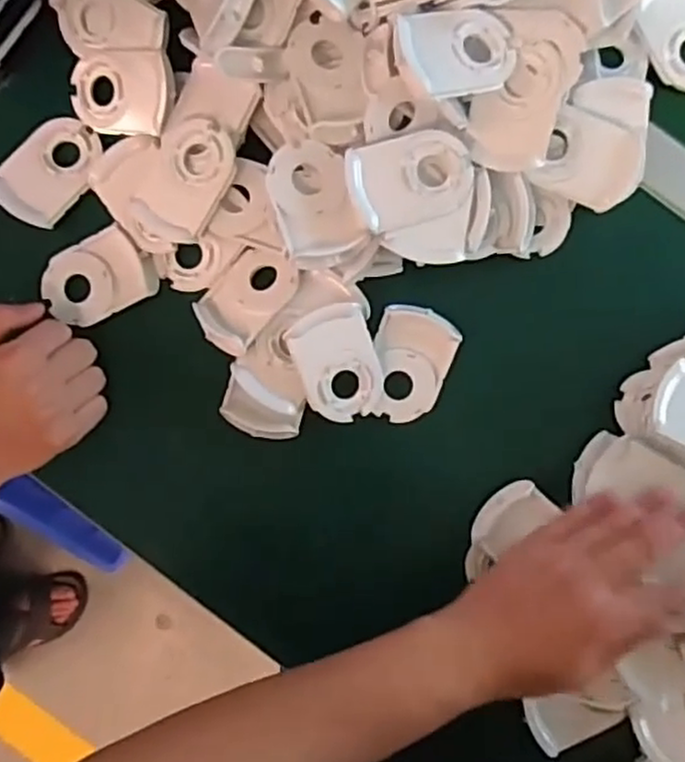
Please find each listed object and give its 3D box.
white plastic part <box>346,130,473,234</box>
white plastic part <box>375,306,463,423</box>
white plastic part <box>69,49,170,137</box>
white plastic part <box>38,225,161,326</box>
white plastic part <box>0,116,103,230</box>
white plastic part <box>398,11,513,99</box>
[{"bbox_3d":[0.045,-0.134,0.462,0.079,0.012,0.057,-17,90,1],"label":"white plastic part"},{"bbox_3d":[0.050,-0.012,0.521,0.056,0.008,0.082,18,90,1],"label":"white plastic part"},{"bbox_3d":[-0.162,-0.210,0.518,0.077,0.026,0.054,7,90,1],"label":"white plastic part"},{"bbox_3d":[-0.183,-0.076,0.526,0.081,0.016,0.058,-24,89,1],"label":"white plastic part"},{"bbox_3d":[-0.220,-0.160,0.524,0.063,0.016,0.081,37,91,1],"label":"white plastic part"},{"bbox_3d":[0.075,-0.211,0.457,0.081,0.012,0.053,-13,89,-20],"label":"white plastic part"}]

